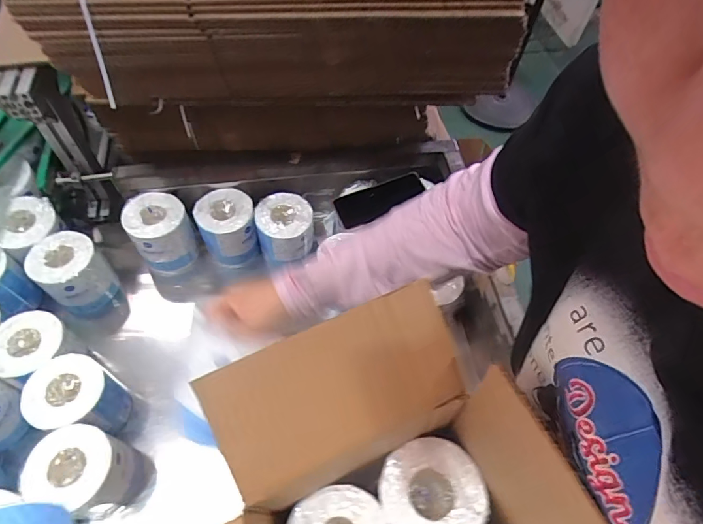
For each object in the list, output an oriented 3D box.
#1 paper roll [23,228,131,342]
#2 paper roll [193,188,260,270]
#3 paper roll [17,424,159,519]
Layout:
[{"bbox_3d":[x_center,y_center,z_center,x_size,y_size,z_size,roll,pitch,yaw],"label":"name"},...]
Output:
[{"bbox_3d":[-0.477,0.041,0.764,0.101,0.188,0.105,2,57,-3],"label":"paper roll"},{"bbox_3d":[-0.230,-0.059,0.818,0.098,0.118,0.098,2,57,-3],"label":"paper roll"},{"bbox_3d":[-0.338,0.278,0.569,0.110,0.123,0.097,13,57,5],"label":"paper roll"}]

